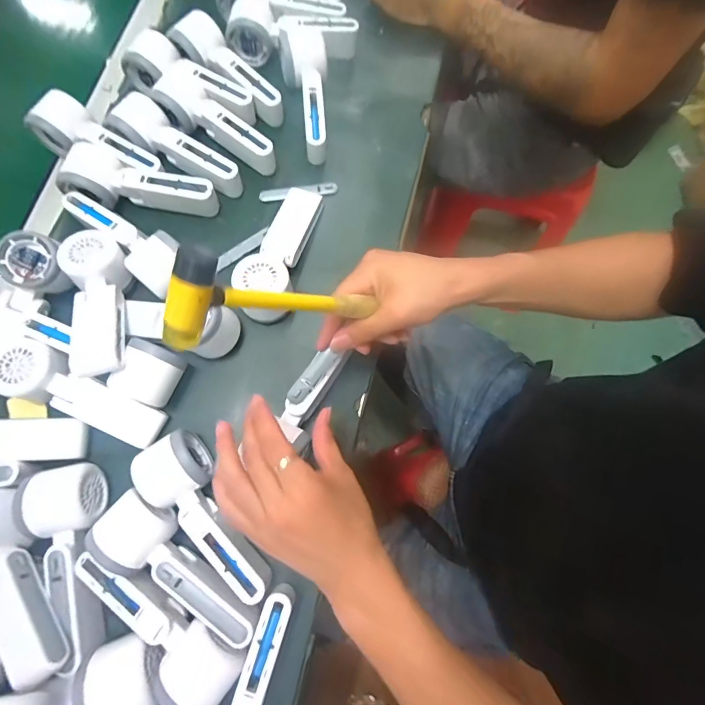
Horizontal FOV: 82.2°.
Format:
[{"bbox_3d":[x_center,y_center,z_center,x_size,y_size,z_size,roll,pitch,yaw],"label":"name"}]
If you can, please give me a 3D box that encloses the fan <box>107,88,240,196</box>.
[{"bbox_3d":[-0.203,-0.239,0.472,0.155,0.041,0.050,32,77,-5],"label":"fan"}]

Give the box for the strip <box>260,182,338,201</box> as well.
[{"bbox_3d":[-0.067,-0.198,0.498,0.095,0.008,0.014,-5,74,-1],"label":"strip"}]

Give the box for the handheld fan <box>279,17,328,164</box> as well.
[{"bbox_3d":[-0.059,-0.334,0.514,0.056,0.044,0.186,-5,74,-1],"label":"handheld fan"}]

